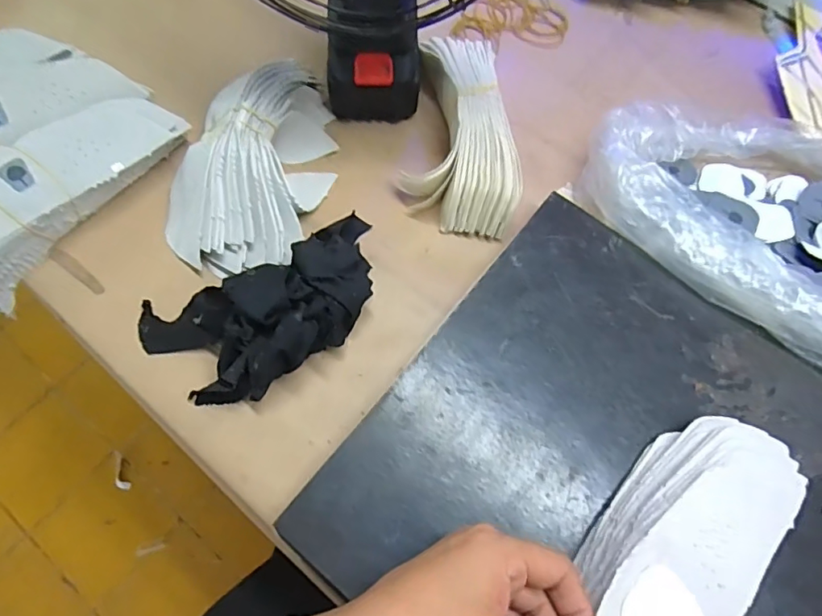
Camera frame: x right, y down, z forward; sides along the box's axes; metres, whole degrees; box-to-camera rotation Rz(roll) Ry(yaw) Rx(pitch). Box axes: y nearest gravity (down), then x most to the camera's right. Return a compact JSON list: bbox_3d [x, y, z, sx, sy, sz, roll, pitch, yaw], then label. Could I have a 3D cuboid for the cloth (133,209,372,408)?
[{"bbox_3d":[-0.093,-0.002,0.350,0.175,0.052,0.099,-26,70,-13],"label":"cloth"}]

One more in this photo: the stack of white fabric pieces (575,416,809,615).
[{"bbox_3d":[0.129,0.141,0.265,0.074,0.041,0.224,37,64,16],"label":"stack of white fabric pieces"}]

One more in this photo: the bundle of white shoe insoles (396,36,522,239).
[{"bbox_3d":[0.034,-0.144,0.423,0.082,0.055,0.174,-4,67,-5],"label":"bundle of white shoe insoles"}]

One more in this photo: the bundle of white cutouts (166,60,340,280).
[{"bbox_3d":[-0.119,-0.118,0.401,0.113,0.051,0.191,20,67,6],"label":"bundle of white cutouts"}]

